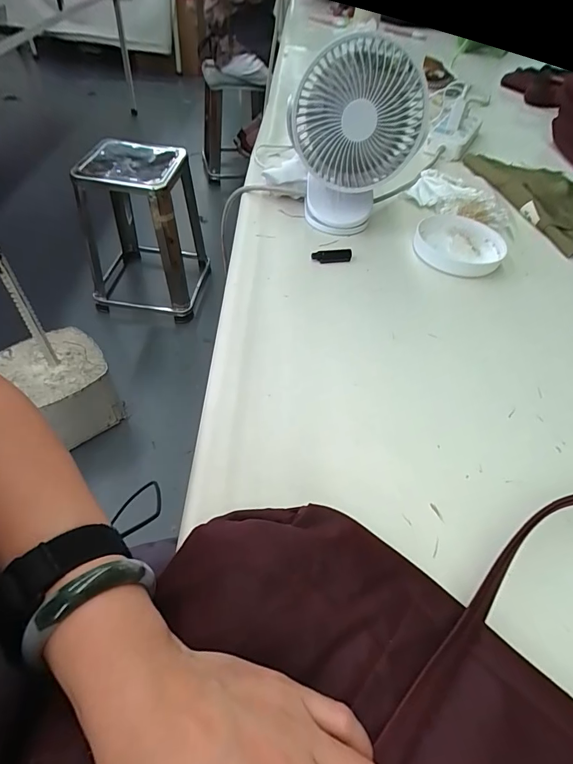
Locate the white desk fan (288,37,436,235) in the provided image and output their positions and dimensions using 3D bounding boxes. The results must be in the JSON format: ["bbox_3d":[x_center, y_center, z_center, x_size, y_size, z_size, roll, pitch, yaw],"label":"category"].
[{"bbox_3d":[0.082,-0.302,0.498,0.161,0.195,0.089,9,43,2],"label":"white desk fan"}]

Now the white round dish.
[{"bbox_3d":[0.232,-0.186,0.525,0.109,0.018,0.122,31,56,19],"label":"white round dish"}]

